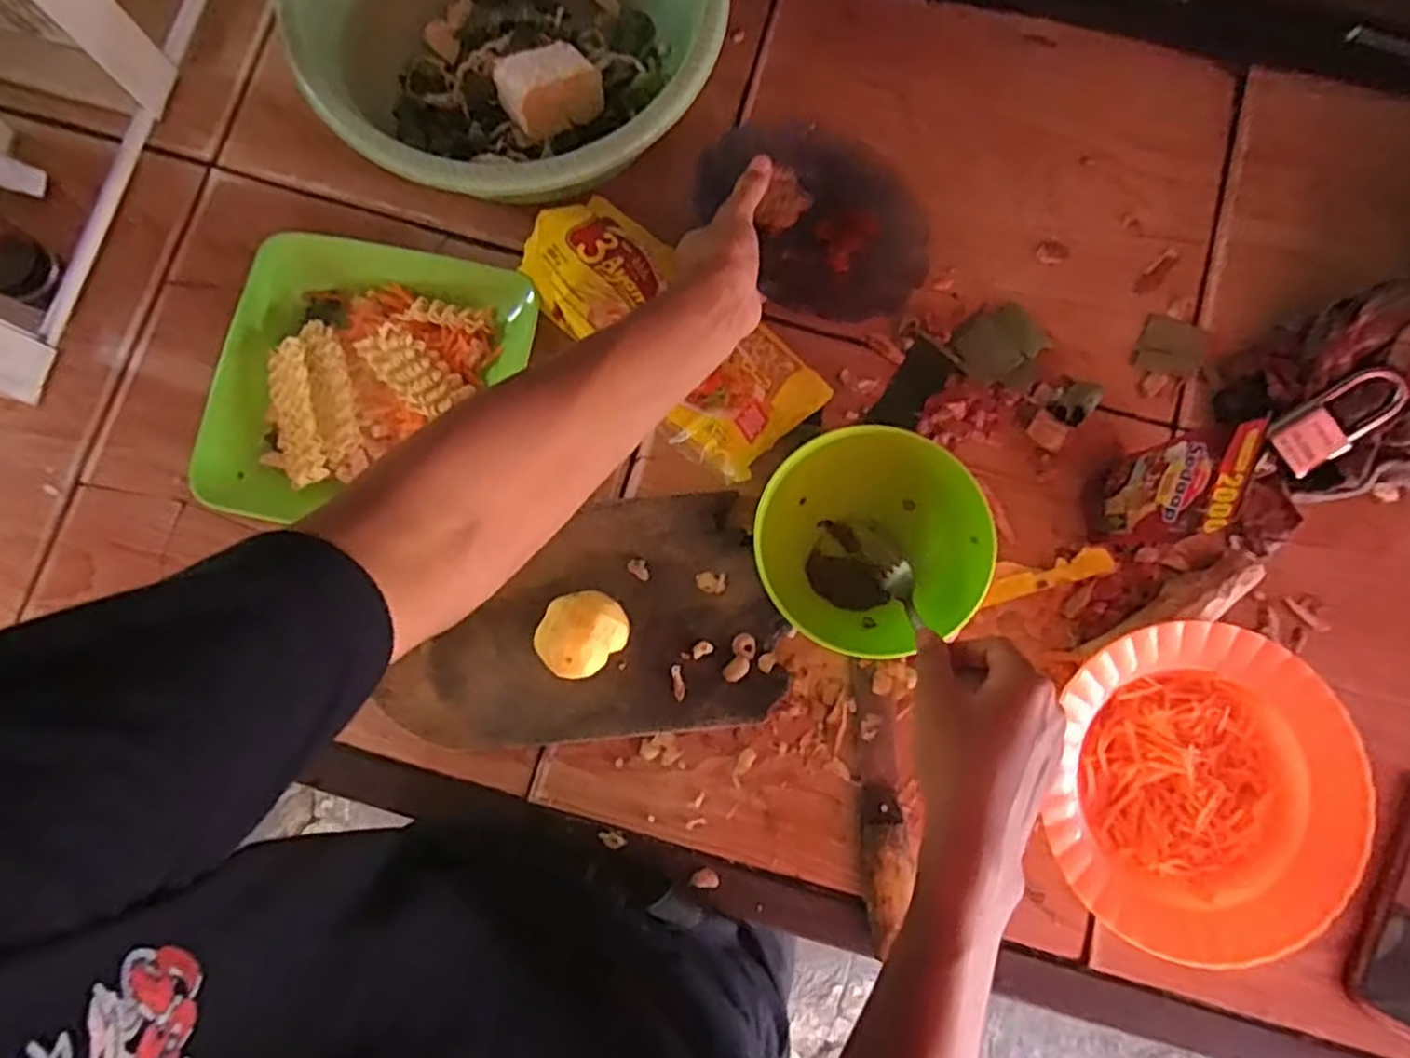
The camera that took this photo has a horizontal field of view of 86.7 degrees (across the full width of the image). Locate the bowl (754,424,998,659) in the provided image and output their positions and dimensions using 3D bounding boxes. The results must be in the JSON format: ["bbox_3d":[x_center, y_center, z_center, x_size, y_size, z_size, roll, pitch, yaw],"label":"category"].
[{"bbox_3d":[0.115,0.005,0.518,0.149,0.069,0.156,0,83,0],"label":"bowl"}]

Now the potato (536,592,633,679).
[{"bbox_3d":[-0.086,0.071,0.516,0.062,0.044,0.057,0,83,0],"label":"potato"}]

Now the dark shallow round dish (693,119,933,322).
[{"bbox_3d":[0.086,-0.244,0.580,0.180,0.048,0.158,-5,79,-2],"label":"dark shallow round dish"}]

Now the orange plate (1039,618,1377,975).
[{"bbox_3d":[0.340,0.178,0.511,0.202,0.037,0.214,0,79,-1],"label":"orange plate"}]

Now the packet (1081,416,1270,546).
[{"bbox_3d":[0.318,-0.026,0.516,0.015,0.117,0.080,28,72,-21],"label":"packet"}]

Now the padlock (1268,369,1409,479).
[{"bbox_3d":[0.464,-0.080,0.547,0.087,0.016,0.044,-39,89,13],"label":"padlock"}]

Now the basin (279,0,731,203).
[{"bbox_3d":[-0.138,-0.364,0.561,0.295,0.118,0.271,0,83,0],"label":"basin"}]

